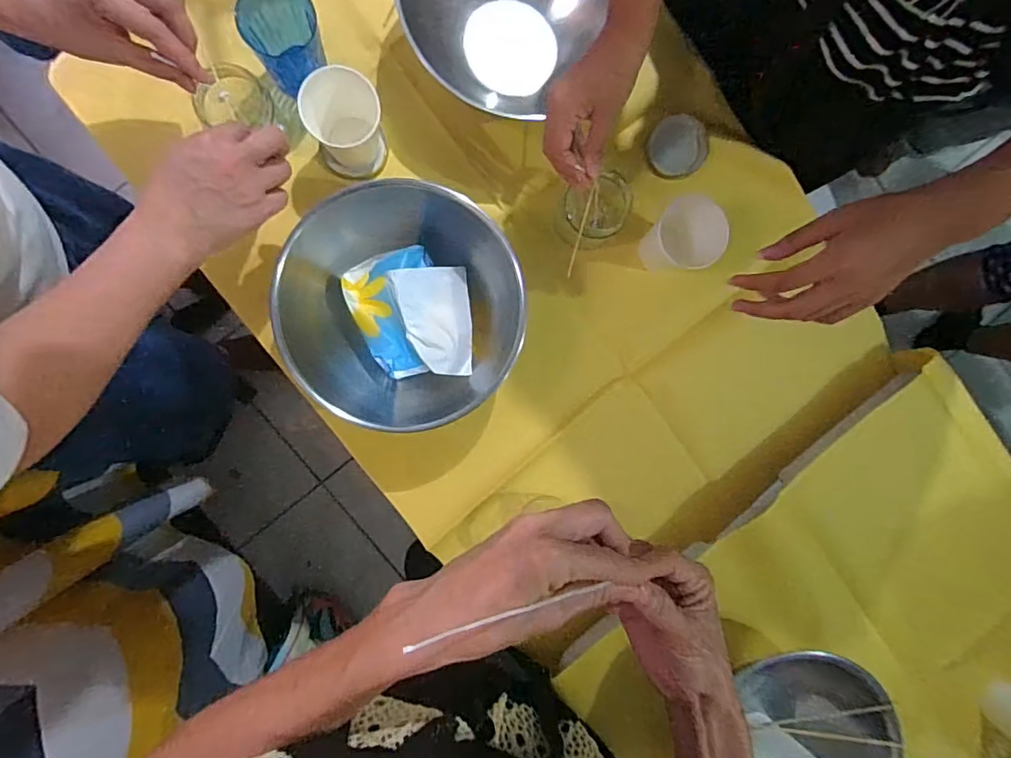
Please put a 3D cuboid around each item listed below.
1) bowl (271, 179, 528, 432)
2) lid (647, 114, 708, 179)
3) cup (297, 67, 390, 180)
[{"bbox_3d":[-0.102,-0.075,0.548,0.233,0.093,0.238,3,93,-6],"label":"bowl"},{"bbox_3d":[0.203,-0.273,0.618,0.067,0.006,0.065,3,117,6],"label":"lid"},{"bbox_3d":[-0.165,-0.263,0.544,0.072,0.079,0.081,-8,94,-5],"label":"cup"}]

